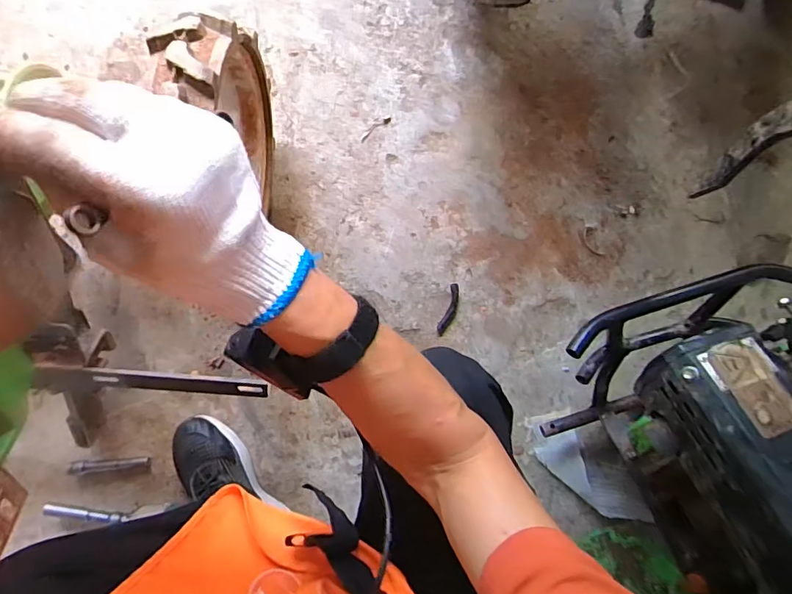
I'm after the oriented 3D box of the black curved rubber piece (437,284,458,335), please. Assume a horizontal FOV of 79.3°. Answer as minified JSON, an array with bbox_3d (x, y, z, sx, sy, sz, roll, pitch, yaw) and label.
[{"bbox_3d":[0.109,0.027,0.965,0.030,0.019,0.108,16,93,-8],"label":"black curved rubber piece"}]

